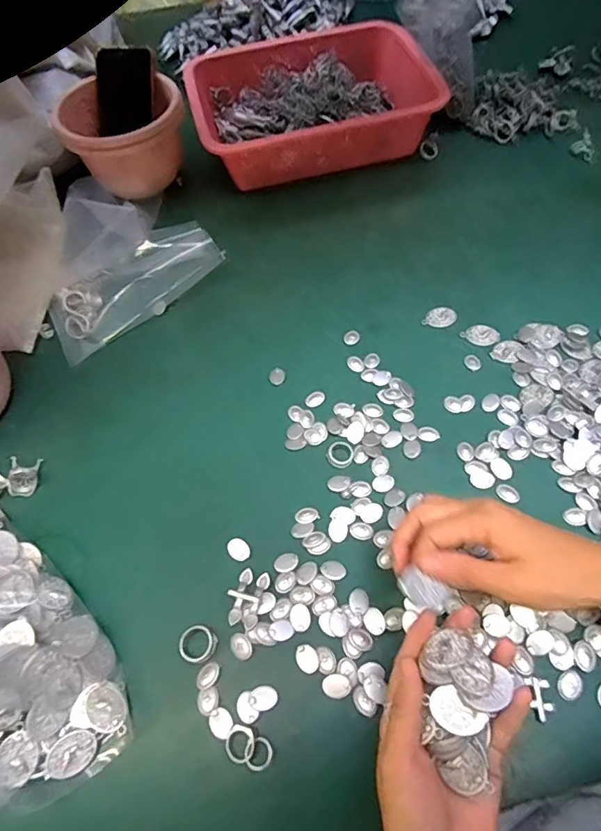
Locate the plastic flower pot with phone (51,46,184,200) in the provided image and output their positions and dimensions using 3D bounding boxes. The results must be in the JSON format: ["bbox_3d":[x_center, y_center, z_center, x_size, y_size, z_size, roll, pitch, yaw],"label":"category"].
[{"bbox_3d":[-0.216,-0.351,0.611,0.142,0.123,0.141,-1,61,3],"label":"plastic flower pot with phone"}]

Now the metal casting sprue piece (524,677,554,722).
[{"bbox_3d":[0.164,0.192,0.334,0.014,0.004,0.026,-3,59,2],"label":"metal casting sprue piece"}]

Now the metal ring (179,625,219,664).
[{"bbox_3d":[-0.075,0.167,0.361,0.026,0.009,0.024,-2,59,3],"label":"metal ring"}]

